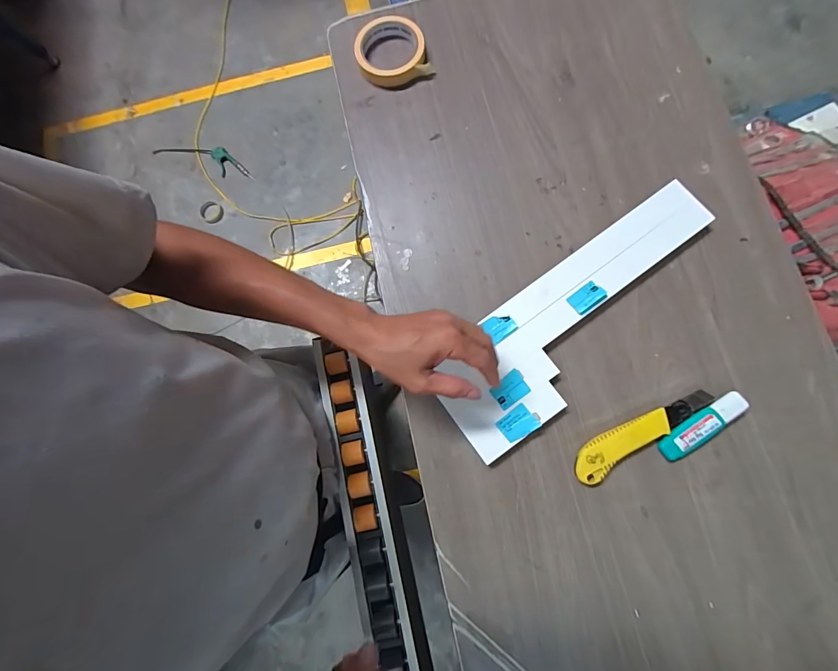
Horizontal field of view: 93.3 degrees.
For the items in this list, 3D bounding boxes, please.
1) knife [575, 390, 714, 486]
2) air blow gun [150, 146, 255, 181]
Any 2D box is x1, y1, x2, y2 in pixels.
[{"bbox_3d":[0.248,0.107,0.448,0.171,0.018,0.039,-34,78,-3],"label":"knife"},{"bbox_3d":[-0.863,-0.726,1.615,0.436,0.024,0.117,22,77,6],"label":"air blow gun"}]

